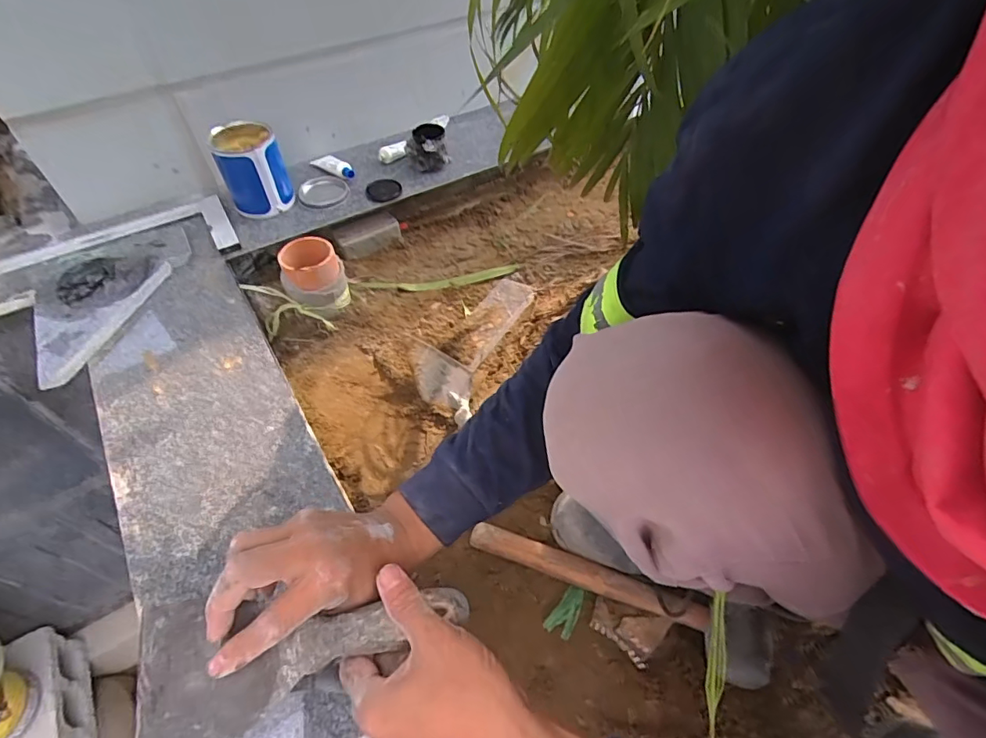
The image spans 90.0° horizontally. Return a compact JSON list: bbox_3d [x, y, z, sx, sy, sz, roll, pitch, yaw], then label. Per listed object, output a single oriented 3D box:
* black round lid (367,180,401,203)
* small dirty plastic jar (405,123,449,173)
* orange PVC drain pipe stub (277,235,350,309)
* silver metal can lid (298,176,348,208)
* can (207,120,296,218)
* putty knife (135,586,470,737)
[{"bbox_3d":[-0.201,-0.330,0.906,0.063,0.009,0.066,-15,54,-11],"label":"black round lid"},{"bbox_3d":[-0.126,-0.423,0.930,0.063,0.068,0.066,0,53,0],"label":"small dirty plastic jar"},{"bbox_3d":[-0.286,-0.154,0.789,0.091,0.088,0.091,-15,54,-11],"label":"orange PVC drain pipe stub"},{"bbox_3d":[-0.309,-0.326,0.897,0.085,0.008,0.089,0,53,0],"label":"silver metal can lid"},{"bbox_3d":[-0.402,-0.332,0.831,0.101,0.115,0.101,-20,55,-14],"label":"can"},{"bbox_3d":[-0.117,0.176,0.315,0.200,0.016,0.087,-12,54,-10],"label":"putty knife"}]

